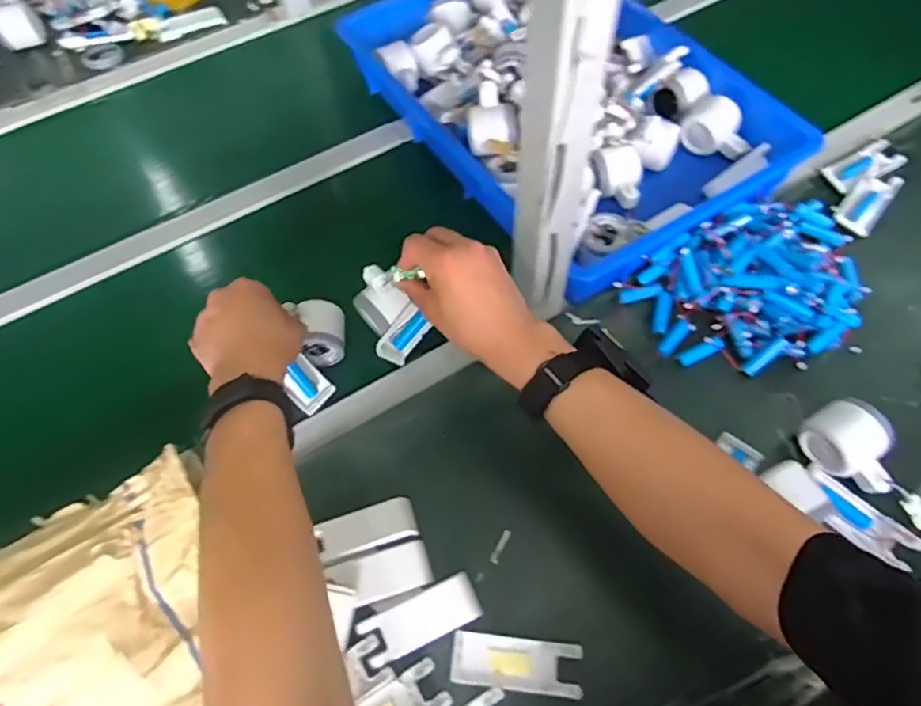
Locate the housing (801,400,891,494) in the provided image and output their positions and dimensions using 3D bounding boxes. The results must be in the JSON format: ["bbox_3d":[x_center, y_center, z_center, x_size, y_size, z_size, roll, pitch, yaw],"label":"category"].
[{"bbox_3d":[0.356,0.088,0.538,0.051,0.057,0.087,-34,65,-15],"label":"housing"}]

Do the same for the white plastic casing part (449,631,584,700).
[{"bbox_3d":[0.046,0.256,0.489,0.104,0.010,0.039,5,61,6],"label":"white plastic casing part"}]

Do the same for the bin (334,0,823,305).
[{"bbox_3d":[0.116,-0.331,0.776,0.368,0.111,0.553,-31,64,-13],"label":"bin"}]

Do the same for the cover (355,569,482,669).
[{"bbox_3d":[-0.033,0.227,0.506,0.099,0.005,0.039,-24,63,-10],"label":"cover"}]

